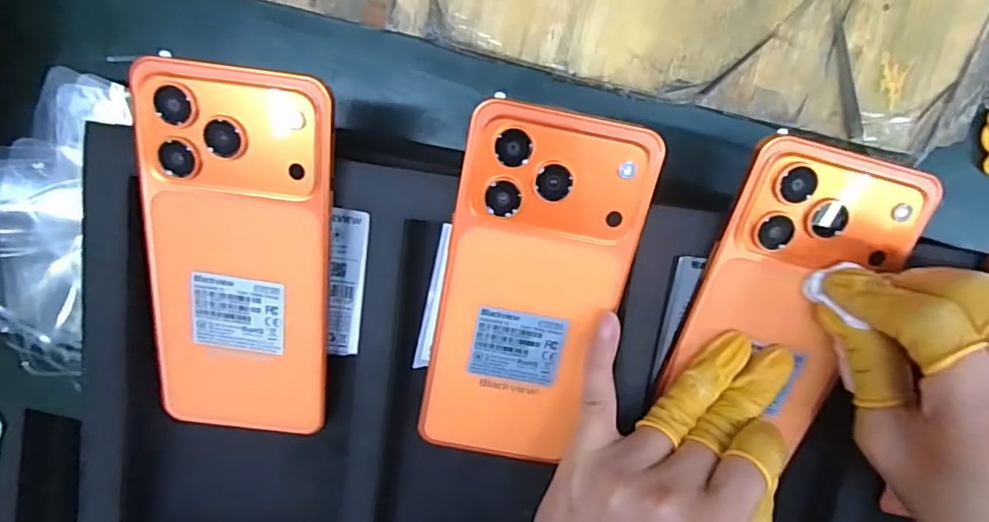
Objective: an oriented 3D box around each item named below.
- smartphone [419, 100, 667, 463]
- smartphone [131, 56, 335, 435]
[{"bbox_3d":[0.015,0.018,0.239,0.076,0.012,0.159,13,111,-1],"label":"smartphone"},{"bbox_3d":[-0.109,0.004,0.238,0.078,0.006,0.162,7,111,-1],"label":"smartphone"}]

